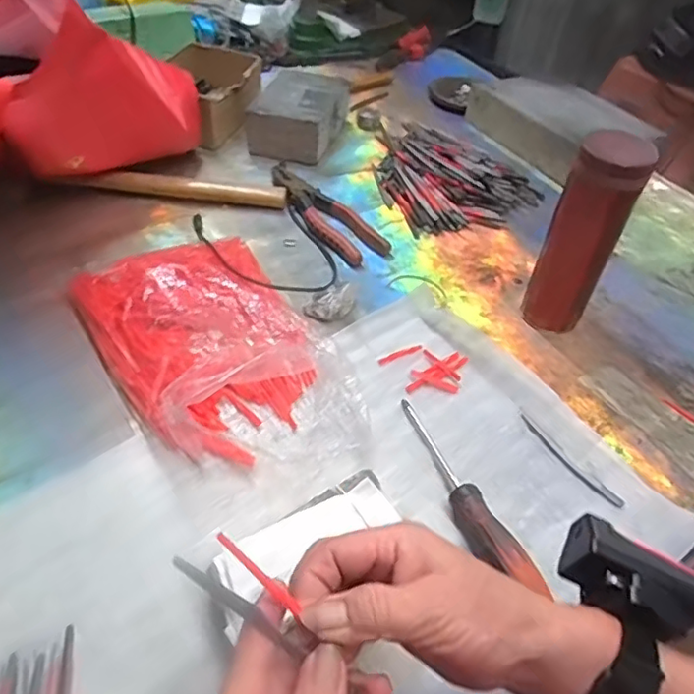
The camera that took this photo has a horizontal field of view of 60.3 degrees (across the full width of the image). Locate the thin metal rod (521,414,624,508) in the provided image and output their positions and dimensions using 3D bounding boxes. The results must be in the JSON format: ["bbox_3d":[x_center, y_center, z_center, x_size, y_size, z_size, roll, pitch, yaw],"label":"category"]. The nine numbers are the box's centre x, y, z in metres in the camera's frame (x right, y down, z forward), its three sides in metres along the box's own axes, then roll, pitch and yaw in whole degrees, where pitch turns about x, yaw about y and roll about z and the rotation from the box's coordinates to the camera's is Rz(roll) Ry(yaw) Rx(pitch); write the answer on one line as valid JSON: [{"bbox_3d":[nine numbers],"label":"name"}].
[{"bbox_3d":[0.179,0.092,0.485,0.011,0.005,0.103,-26,55,-27],"label":"thin metal rod"}]

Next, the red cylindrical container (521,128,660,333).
[{"bbox_3d":[0.214,-0.097,0.547,0.058,0.189,0.055,25,50,16],"label":"red cylindrical container"}]

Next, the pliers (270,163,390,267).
[{"bbox_3d":[-0.027,-0.166,0.700,0.063,0.015,0.213,-21,53,-23],"label":"pliers"}]

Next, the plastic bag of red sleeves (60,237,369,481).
[{"bbox_3d":[-0.113,-0.006,0.511,0.171,0.053,0.273,-21,53,-23],"label":"plastic bag of red sleeves"}]

